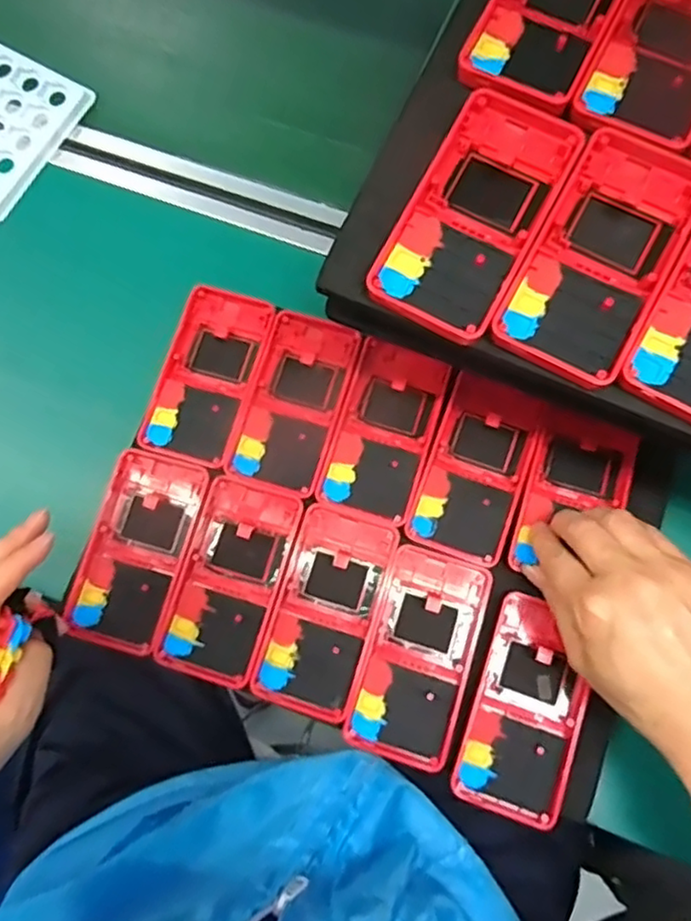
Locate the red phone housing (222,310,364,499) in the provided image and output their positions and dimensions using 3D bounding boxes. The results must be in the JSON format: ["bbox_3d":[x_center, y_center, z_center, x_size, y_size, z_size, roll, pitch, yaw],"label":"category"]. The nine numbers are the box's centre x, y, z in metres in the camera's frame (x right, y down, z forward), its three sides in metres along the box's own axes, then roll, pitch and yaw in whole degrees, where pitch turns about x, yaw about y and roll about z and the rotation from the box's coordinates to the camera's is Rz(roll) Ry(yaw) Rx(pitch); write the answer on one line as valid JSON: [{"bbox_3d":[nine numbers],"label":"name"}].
[{"bbox_3d":[-0.033,-0.040,0.430,0.062,0.011,0.124,17,76,6],"label":"red phone housing"}]

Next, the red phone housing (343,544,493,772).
[{"bbox_3d":[0.045,0.116,0.388,0.062,0.007,0.122,17,76,6],"label":"red phone housing"}]

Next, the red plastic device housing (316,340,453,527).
[{"bbox_3d":[0.027,-0.021,0.425,0.061,0.010,0.119,17,76,6],"label":"red plastic device housing"}]

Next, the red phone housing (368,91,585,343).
[{"bbox_3d":[0.066,-0.126,0.315,0.062,0.011,0.132,28,77,7],"label":"red phone housing"}]

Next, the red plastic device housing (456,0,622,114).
[{"bbox_3d":[0.111,-0.242,0.342,0.062,0.007,0.130,26,77,7],"label":"red plastic device housing"}]

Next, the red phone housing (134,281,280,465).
[{"bbox_3d":[-0.092,-0.060,0.438,0.061,0.011,0.124,16,76,6],"label":"red phone housing"}]

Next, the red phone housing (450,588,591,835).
[{"bbox_3d":[0.107,0.145,0.377,0.062,0.013,0.119,21,77,7],"label":"red phone housing"}]

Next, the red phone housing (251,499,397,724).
[{"bbox_3d":[-0.012,0.090,0.398,0.060,0.015,0.122,17,76,6],"label":"red phone housing"}]

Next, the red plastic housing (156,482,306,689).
[{"bbox_3d":[-0.071,0.074,0.405,0.062,0.015,0.120,16,76,6],"label":"red plastic housing"}]

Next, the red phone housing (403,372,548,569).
[{"bbox_3d":[0.085,0.004,0.417,0.063,0.010,0.118,20,77,7],"label":"red phone housing"}]

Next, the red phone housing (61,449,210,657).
[{"bbox_3d":[-0.131,0.057,0.412,0.062,0.020,0.121,15,76,5],"label":"red phone housing"}]

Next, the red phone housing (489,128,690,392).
[{"bbox_3d":[0.125,-0.100,0.312,0.061,0.018,0.128,28,77,7],"label":"red phone housing"}]

